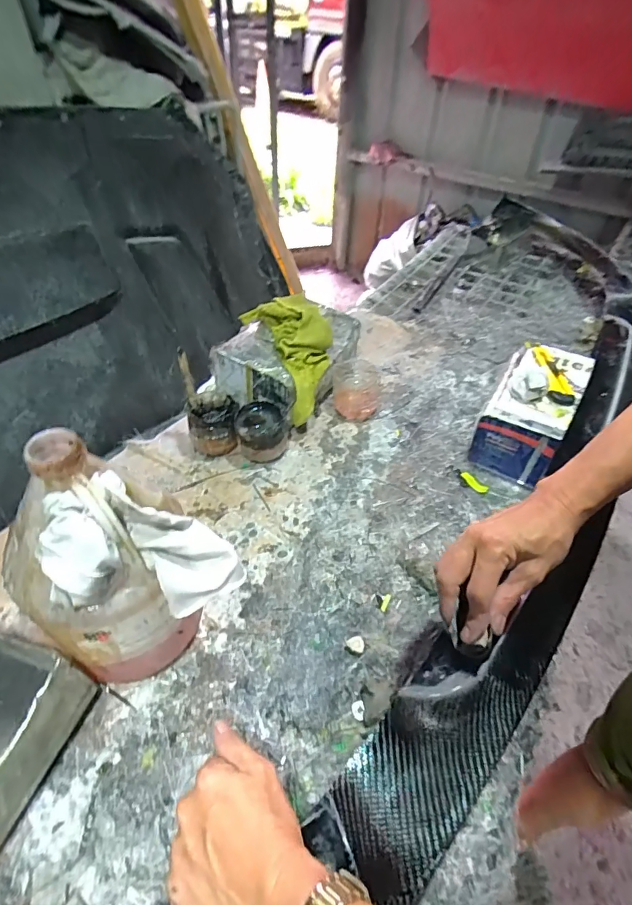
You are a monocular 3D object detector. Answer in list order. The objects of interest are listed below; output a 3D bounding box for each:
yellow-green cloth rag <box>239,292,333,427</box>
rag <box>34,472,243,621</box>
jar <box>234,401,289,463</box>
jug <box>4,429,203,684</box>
[{"bbox_3d":[-0.032,-0.175,0.731,0.125,0.096,0.237,-14,69,-13],"label":"yellow-green cloth rag"},{"bbox_3d":[-0.142,0.084,0.368,0.081,0.173,0.081,-40,42,22],"label":"rag"},{"bbox_3d":[-0.086,-0.029,0.700,0.076,0.075,0.073,1,44,-1],"label":"jar"},{"bbox_3d":[-0.191,0.114,0.405,0.134,0.286,0.117,-9,45,-12],"label":"jug"}]

